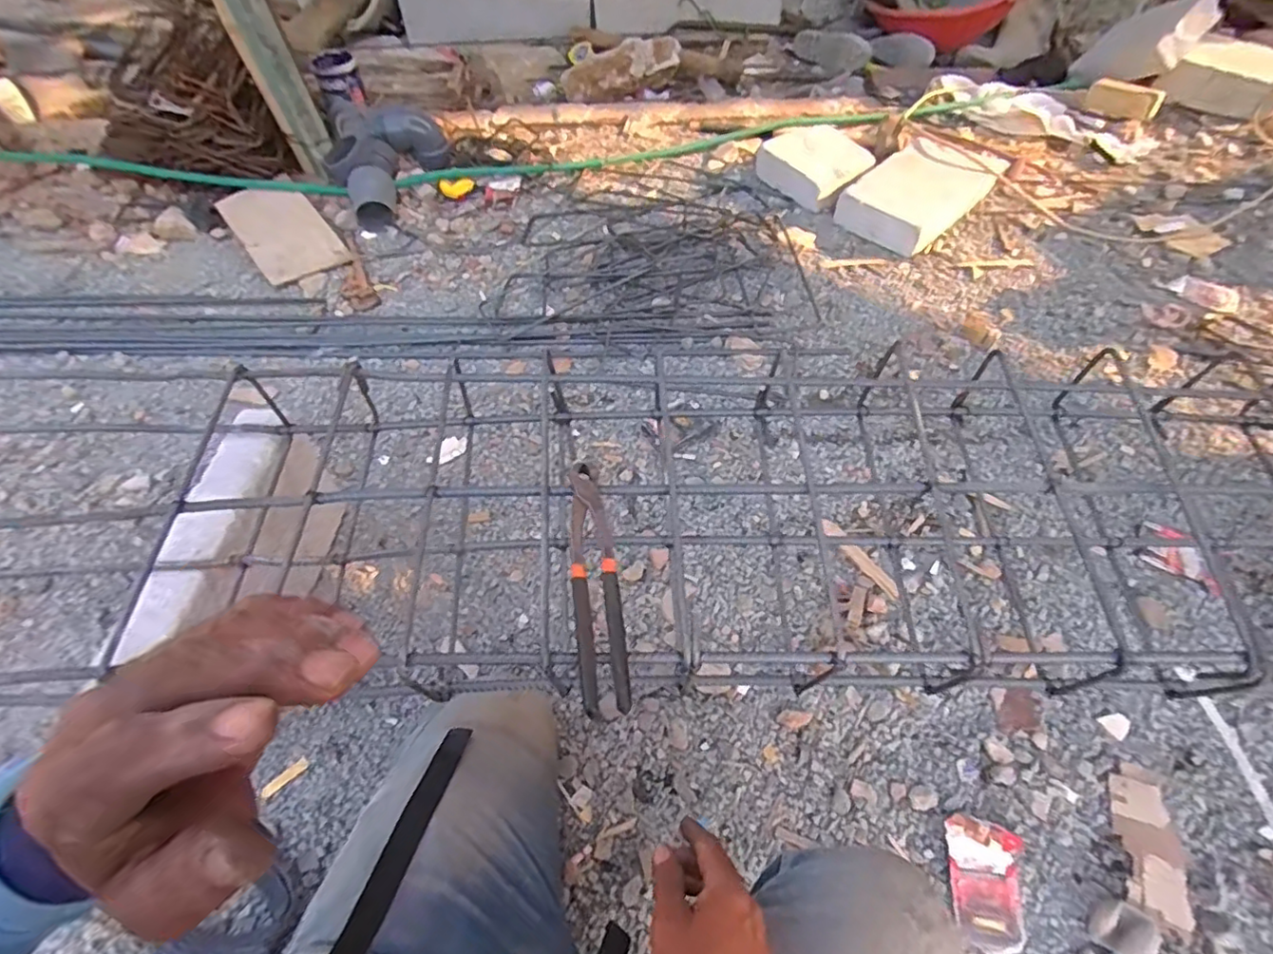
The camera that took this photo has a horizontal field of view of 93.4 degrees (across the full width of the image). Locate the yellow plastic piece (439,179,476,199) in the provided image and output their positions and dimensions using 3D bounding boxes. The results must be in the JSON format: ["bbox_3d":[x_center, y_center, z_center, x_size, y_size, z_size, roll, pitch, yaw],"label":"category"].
[{"bbox_3d":[-0.418,-0.674,1.402,0.080,0.008,0.056,-12,71,-17],"label":"yellow plastic piece"}]

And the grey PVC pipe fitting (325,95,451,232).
[{"bbox_3d":[-0.539,-0.706,1.315,0.252,0.127,0.289,-19,59,-12],"label":"grey PVC pipe fitting"}]

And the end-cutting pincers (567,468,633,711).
[{"bbox_3d":[-0.035,0.090,0.530,0.038,0.029,0.217,-6,57,-4],"label":"end-cutting pincers"}]

